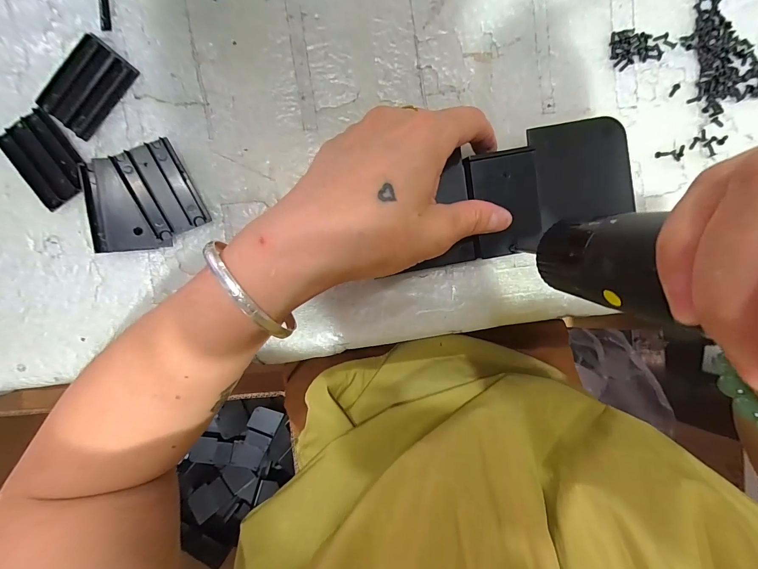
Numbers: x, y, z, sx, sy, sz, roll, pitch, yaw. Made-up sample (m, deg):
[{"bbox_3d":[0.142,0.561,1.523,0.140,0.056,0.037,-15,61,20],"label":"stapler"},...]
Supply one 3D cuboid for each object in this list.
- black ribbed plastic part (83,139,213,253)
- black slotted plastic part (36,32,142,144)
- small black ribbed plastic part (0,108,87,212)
[{"bbox_3d":[-0.148,-0.053,0.211,0.064,0.013,0.057,-18,95,0],"label":"black ribbed plastic part"},{"bbox_3d":[-0.179,-0.121,0.207,0.035,0.008,0.054,38,93,-4],"label":"black slotted plastic part"},{"bbox_3d":[-0.206,-0.077,0.209,0.033,0.008,0.054,-36,95,1],"label":"small black ribbed plastic part"}]

